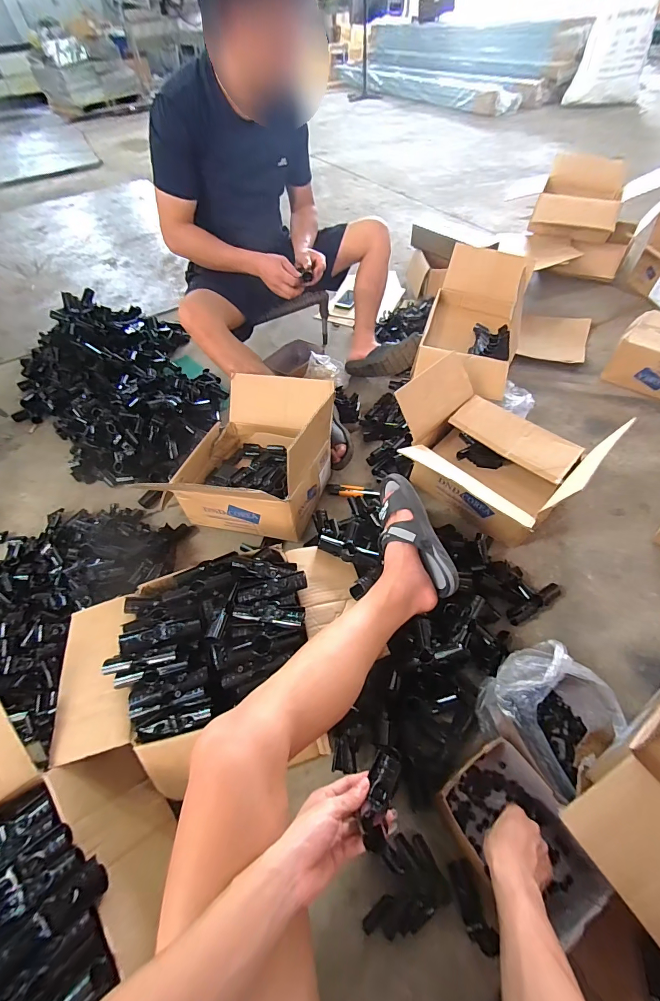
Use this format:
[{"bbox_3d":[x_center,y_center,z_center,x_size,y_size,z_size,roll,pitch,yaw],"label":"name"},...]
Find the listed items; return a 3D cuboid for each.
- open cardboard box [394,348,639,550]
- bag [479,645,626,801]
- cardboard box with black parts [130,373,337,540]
[{"bbox_3d":[0.413,-0.145,0.955,0.436,0.234,0.457,33,63,25],"label":"open cardboard box"},{"bbox_3d":[0.374,0.365,0.651,0.198,0.140,0.184,-35,58,-19],"label":"bag"},{"bbox_3d":[-0.183,-0.147,0.970,0.359,0.237,0.450,8,55,10],"label":"cardboard box with black parts"}]

